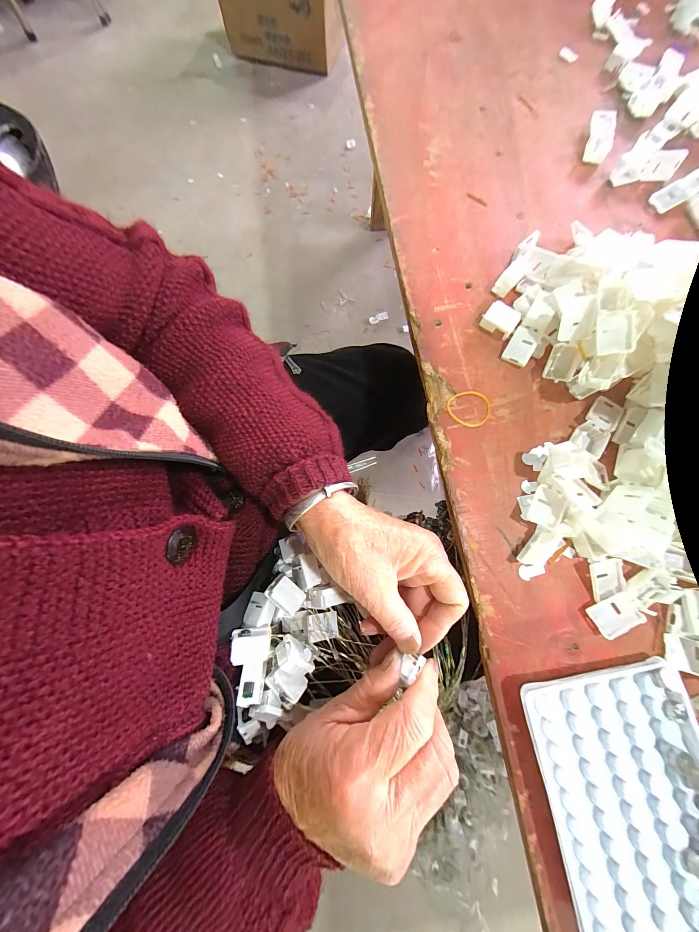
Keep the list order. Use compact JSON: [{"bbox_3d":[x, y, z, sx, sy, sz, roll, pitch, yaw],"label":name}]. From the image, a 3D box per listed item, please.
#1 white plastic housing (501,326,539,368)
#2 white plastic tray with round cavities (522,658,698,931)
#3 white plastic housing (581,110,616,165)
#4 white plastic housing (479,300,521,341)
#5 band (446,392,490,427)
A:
[{"bbox_3d":[0.133,-0.092,0.229,0.019,0.005,0.028,30,93,16],"label":"white plastic housing"},{"bbox_3d":[0.161,0.191,0.164,0.092,0.014,0.138,-10,77,-2],"label":"white plastic tray with round cavities"},{"bbox_3d":[0.240,-0.315,0.282,0.022,0.009,0.059,17,78,4],"label":"white plastic housing"},{"bbox_3d":[0.119,-0.115,0.233,0.025,0.009,0.020,34,109,2],"label":"white plastic housing"},{"bbox_3d":[0.091,-0.045,0.223,0.031,0.004,0.031,0,77,1],"label":"band"}]

